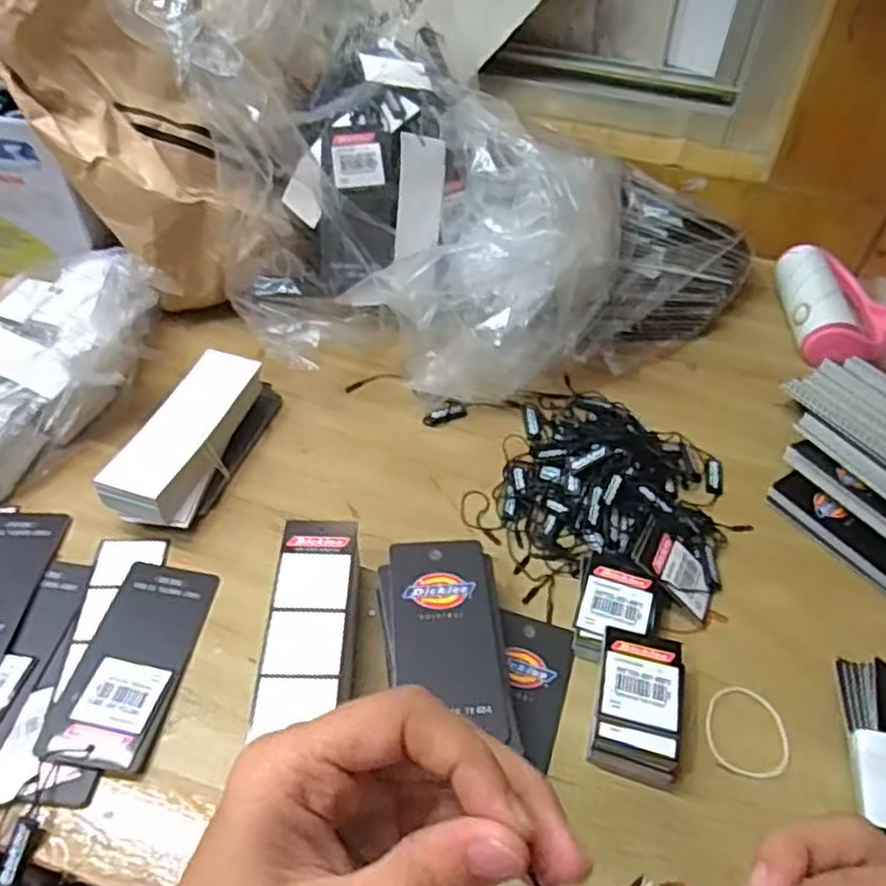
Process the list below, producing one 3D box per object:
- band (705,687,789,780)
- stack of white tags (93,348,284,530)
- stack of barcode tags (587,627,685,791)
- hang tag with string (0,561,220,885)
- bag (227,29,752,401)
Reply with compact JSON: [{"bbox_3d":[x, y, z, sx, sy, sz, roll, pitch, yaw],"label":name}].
[{"bbox_3d":[0.150,0.141,0.358,0.039,0.004,0.045,14,47,9],"label":"band"},{"bbox_3d":[-0.149,-0.003,0.446,0.046,0.041,0.129,15,48,10],"label":"stack of white tags"},{"bbox_3d":[0.093,0.126,0.353,0.038,0.028,0.064,12,47,7],"label":"stack of barcode tags"},{"bbox_3d":[-0.156,0.121,0.349,0.049,0.006,0.153,7,47,2],"label":"hang tag with string"},{"bbox_3d":[0.042,-0.144,0.518,0.344,0.147,0.269,16,48,11],"label":"bag"}]

